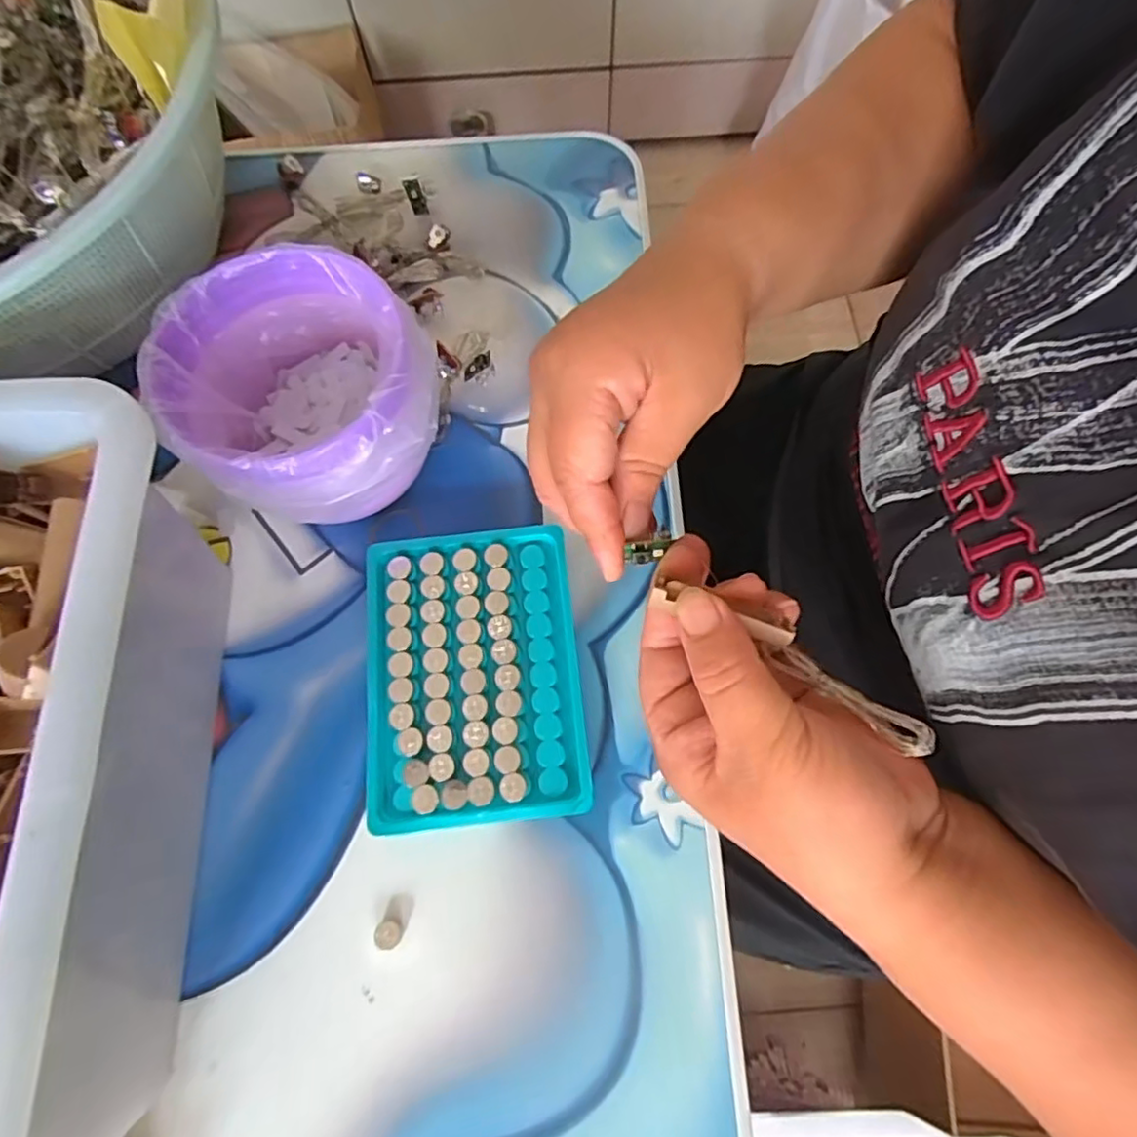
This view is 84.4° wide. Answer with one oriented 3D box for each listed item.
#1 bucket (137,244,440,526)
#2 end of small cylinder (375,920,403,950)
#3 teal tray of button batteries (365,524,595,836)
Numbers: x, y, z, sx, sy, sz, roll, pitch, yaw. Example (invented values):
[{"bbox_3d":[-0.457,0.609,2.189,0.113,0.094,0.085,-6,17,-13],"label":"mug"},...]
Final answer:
[{"bbox_3d":[-0.121,-0.075,0.300,0.103,0.090,0.107,0,72,0],"label":"bucket"},{"bbox_3d":[-0.076,0.154,0.264,0.011,0.006,0.011,0,72,0],"label":"end of small cylinder"},{"bbox_3d":[-0.044,0.047,0.291,0.095,0.024,0.131,-6,72,-2],"label":"teal tray of button batteries"}]

